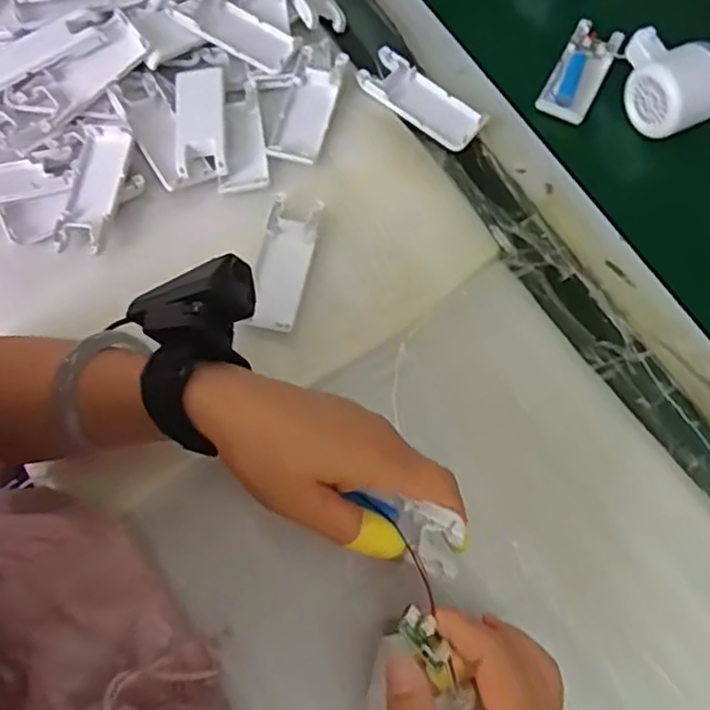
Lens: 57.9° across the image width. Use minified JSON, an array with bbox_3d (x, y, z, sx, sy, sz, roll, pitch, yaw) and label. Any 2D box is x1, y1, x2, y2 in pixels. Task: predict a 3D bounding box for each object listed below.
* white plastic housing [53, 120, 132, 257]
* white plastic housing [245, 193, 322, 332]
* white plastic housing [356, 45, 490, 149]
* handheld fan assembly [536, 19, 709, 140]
[{"bbox_3d":[-0.194,-0.123,0.471,0.042,0.016,0.100,9,70,3],"label":"white plastic housing"},{"bbox_3d":[-0.050,-0.066,0.450,0.035,0.011,0.104,9,70,3],"label":"white plastic housing"},{"bbox_3d":[0.054,-0.203,0.509,0.103,0.011,0.039,37,74,12],"label":"white plastic housing"},{"bbox_3d":[0.225,-0.224,0.506,0.127,0.049,0.092,23,72,8],"label":"handheld fan assembly"}]

